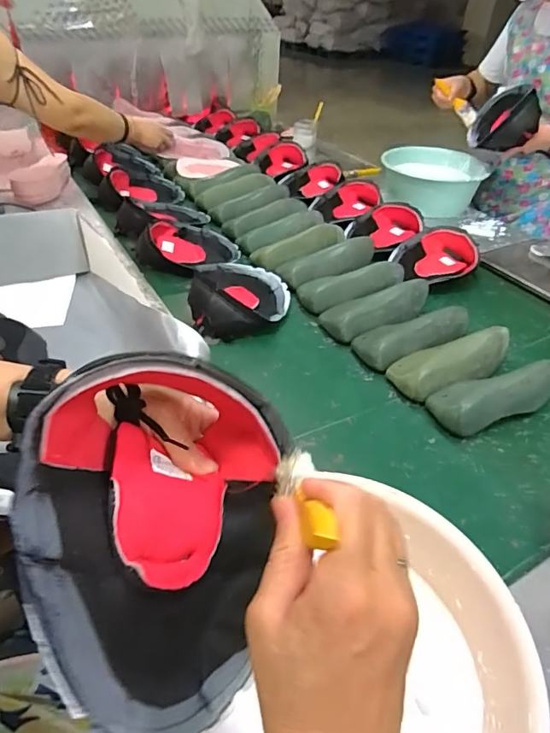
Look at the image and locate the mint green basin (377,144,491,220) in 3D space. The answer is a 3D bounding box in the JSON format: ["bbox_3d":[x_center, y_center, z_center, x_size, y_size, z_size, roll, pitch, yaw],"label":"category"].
[{"bbox_3d":[0.486,-0.569,1.484,0.310,0.116,0.322,2,40,-2],"label":"mint green basin"}]

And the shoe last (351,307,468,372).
[{"bbox_3d":[0.265,-0.069,0.930,0.235,0.068,0.100,-17,44,-23],"label":"shoe last"}]

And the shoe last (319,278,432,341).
[{"bbox_3d":[0.214,-0.126,0.994,0.237,0.066,0.102,-16,44,-23],"label":"shoe last"}]

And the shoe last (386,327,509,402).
[{"bbox_3d":[0.320,-0.013,0.859,0.237,0.065,0.097,-13,43,-19],"label":"shoe last"}]

